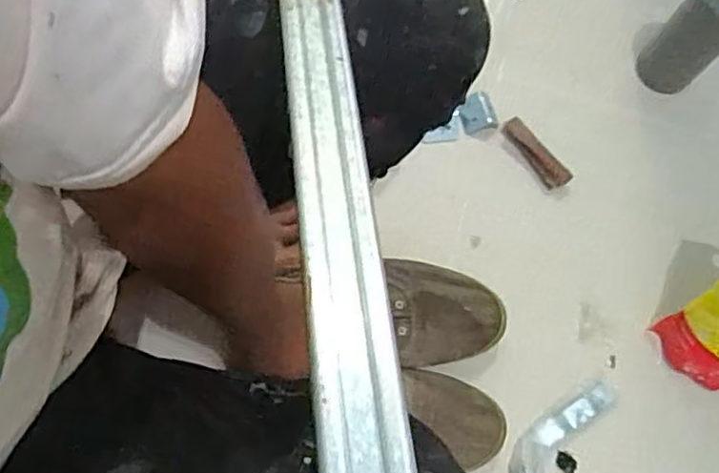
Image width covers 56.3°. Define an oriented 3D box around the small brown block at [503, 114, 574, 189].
[{"bbox_3d":[0.215,-0.101,0.815,0.030,0.014,0.100,-33,78,-12],"label":"small brown block"}]

